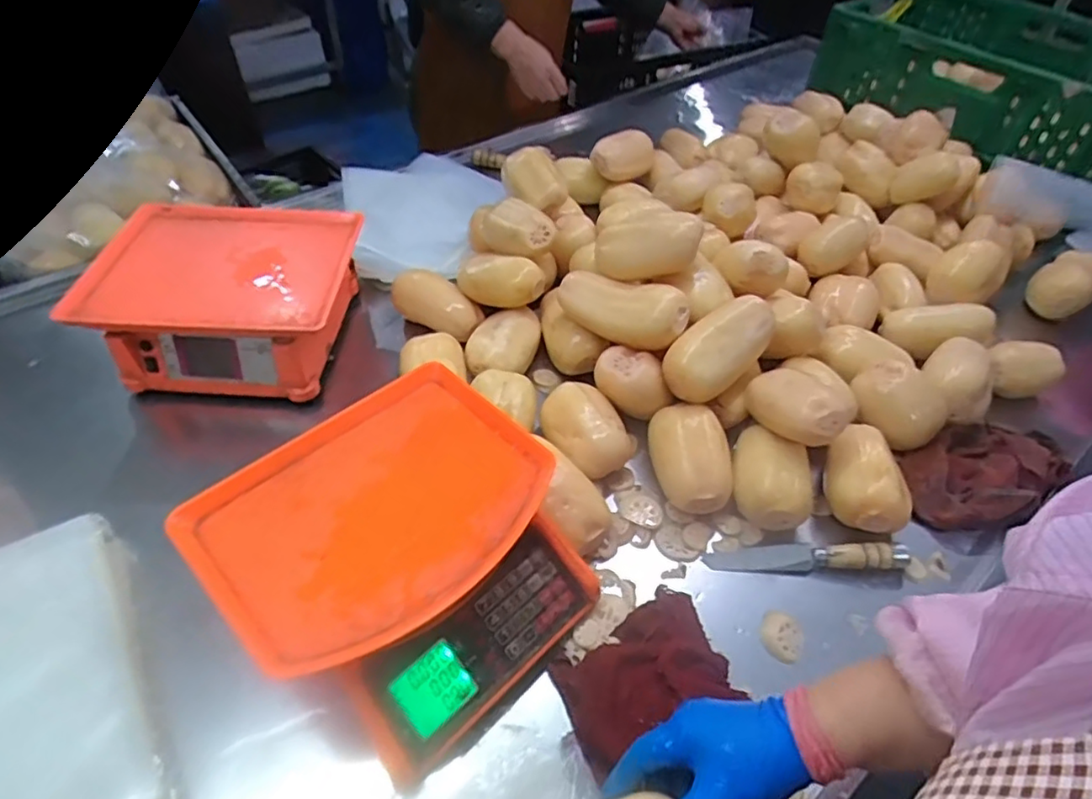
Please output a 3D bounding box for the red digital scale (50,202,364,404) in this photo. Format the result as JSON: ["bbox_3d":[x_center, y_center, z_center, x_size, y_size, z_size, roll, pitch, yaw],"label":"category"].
[{"bbox_3d":[-0.400,-0.130,0.792,0.290,0.121,0.229,1,48,-2],"label":"red digital scale"}]

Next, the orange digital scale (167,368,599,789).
[{"bbox_3d":[-0.125,0.144,0.574,0.280,0.128,0.284,36,56,26],"label":"orange digital scale"}]

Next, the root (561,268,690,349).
[{"bbox_3d":[0.091,-0.115,0.748,0.164,0.066,0.068,29,53,21],"label":"root"}]

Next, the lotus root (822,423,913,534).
[{"bbox_3d":[0.349,0.084,0.677,0.083,0.056,0.131,3,48,1],"label":"lotus root"}]

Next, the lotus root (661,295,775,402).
[{"bbox_3d":[0.203,-0.057,0.721,0.135,0.089,0.074,-34,57,-28],"label":"lotus root"}]

